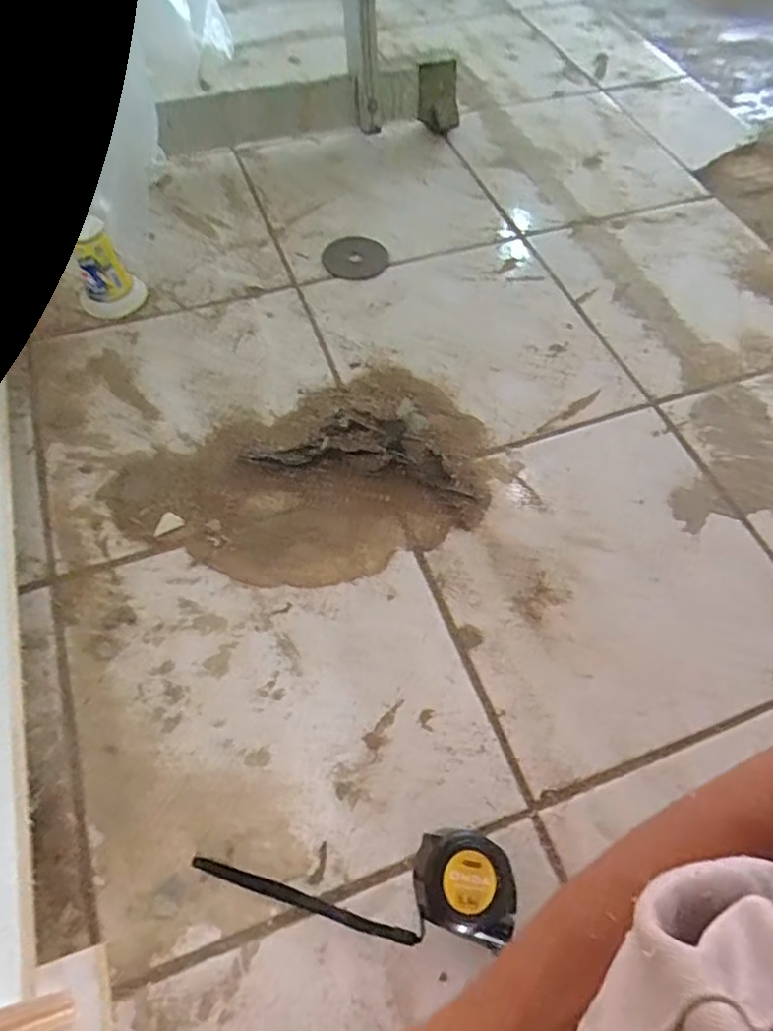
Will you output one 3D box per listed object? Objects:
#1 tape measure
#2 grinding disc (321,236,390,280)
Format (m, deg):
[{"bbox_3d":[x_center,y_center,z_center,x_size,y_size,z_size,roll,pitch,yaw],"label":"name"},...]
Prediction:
[{"bbox_3d":[0.052,0.239,0.408,0.067,0.045,0.057,19,60,9],"label":"tape measure"},{"bbox_3d":[-0.038,-0.318,0.770,0.076,0.009,0.075,2,65,-5],"label":"grinding disc"}]

